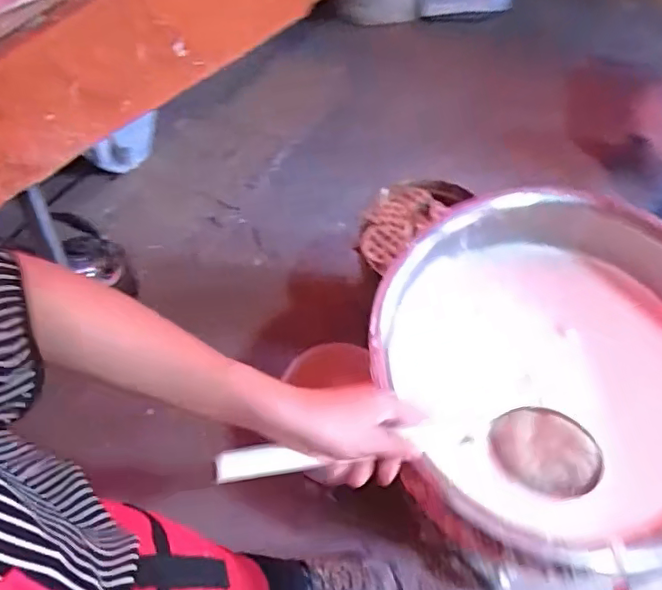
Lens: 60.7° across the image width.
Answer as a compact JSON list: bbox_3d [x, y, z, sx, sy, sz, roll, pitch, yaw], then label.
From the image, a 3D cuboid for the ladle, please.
[{"bbox_3d":[0.066,0.133,0.467,0.315,0.078,0.067,3,55,-15],"label":"ladle"}]

